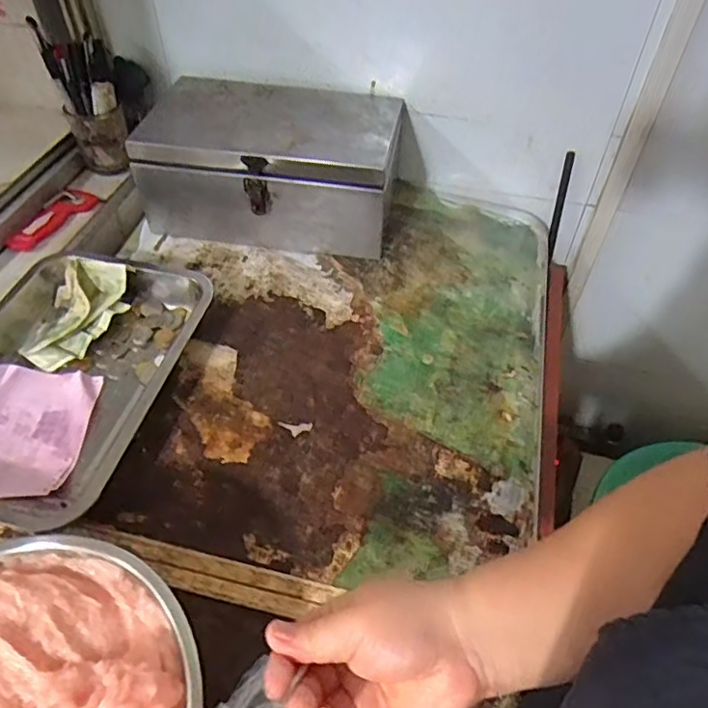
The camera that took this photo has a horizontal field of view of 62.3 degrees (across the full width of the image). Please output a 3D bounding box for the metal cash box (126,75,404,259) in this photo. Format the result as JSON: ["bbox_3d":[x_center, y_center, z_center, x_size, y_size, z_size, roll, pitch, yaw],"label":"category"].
[{"bbox_3d":[-0.101,-0.241,0.748,0.299,0.138,0.179,8,50,5],"label":"metal cash box"}]

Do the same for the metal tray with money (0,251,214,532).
[{"bbox_3d":[-0.293,0.021,0.577,0.227,0.046,0.305,11,50,7],"label":"metal tray with money"}]

